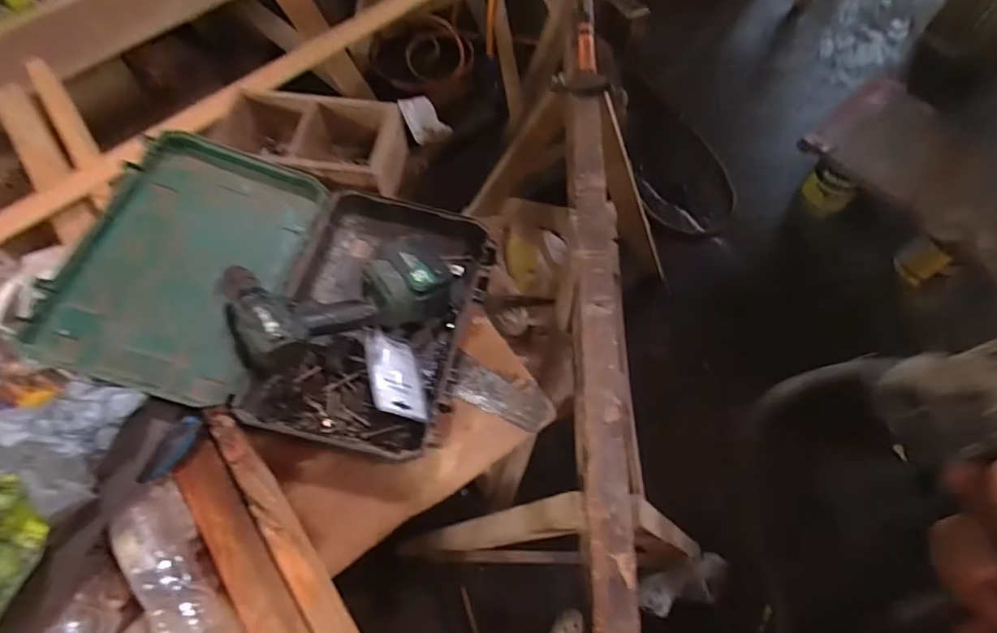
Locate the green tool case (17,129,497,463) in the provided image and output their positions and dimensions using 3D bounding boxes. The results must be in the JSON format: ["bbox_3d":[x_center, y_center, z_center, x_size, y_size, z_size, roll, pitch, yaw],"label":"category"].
[{"bbox_3d":[-0.290,-0.039,0.726,0.515,0.127,0.376,13,64,6],"label":"green tool case"}]

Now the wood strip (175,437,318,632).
[{"bbox_3d":[-0.258,0.320,0.574,0.063,0.016,0.400,-35,69,-17],"label":"wood strip"}]

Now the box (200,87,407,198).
[{"bbox_3d":[-0.307,-0.278,0.859,0.287,0.098,0.166,9,63,4],"label":"box"}]

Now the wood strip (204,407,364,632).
[{"bbox_3d":[-0.230,0.284,0.591,0.043,0.029,0.435,-34,68,-16],"label":"wood strip"}]

